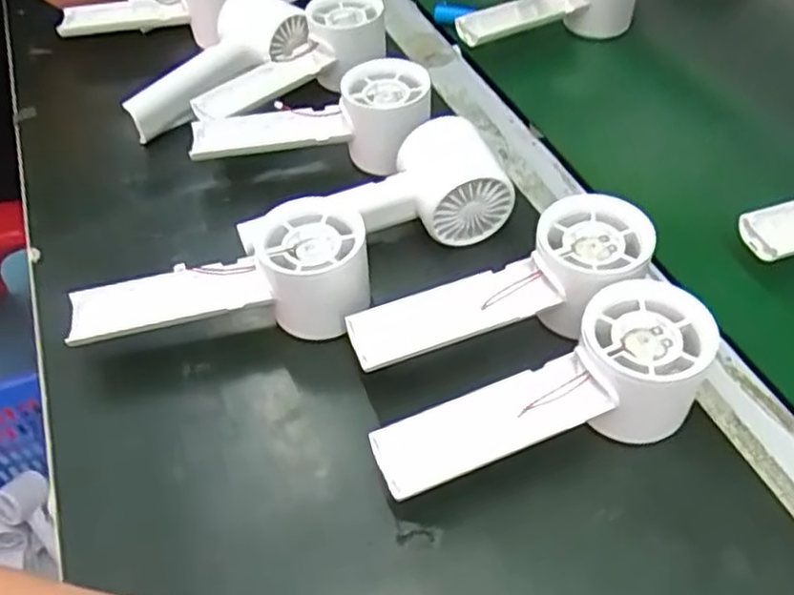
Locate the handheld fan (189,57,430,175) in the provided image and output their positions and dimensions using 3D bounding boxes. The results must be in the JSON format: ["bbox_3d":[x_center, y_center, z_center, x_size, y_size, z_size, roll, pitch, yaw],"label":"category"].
[{"bbox_3d":[-0.058,-0.116,0.486,0.156,0.054,0.050,-5,47,-3],"label":"handheld fan"}]

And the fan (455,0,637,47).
[{"bbox_3d":[0.118,-0.238,0.593,0.155,0.055,0.049,-15,48,-5],"label":"fan"}]

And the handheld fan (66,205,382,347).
[{"bbox_3d":[-0.094,-0.004,0.392,0.159,0.057,0.066,-4,47,-3],"label":"handheld fan"}]

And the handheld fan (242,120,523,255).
[{"bbox_3d":[-0.014,-0.057,0.429,0.155,0.059,0.055,-13,48,-11],"label":"handheld fan"}]

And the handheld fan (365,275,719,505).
[{"bbox_3d":[0.065,0.045,0.338,0.157,0.058,0.054,-13,48,-11],"label":"handheld fan"}]

